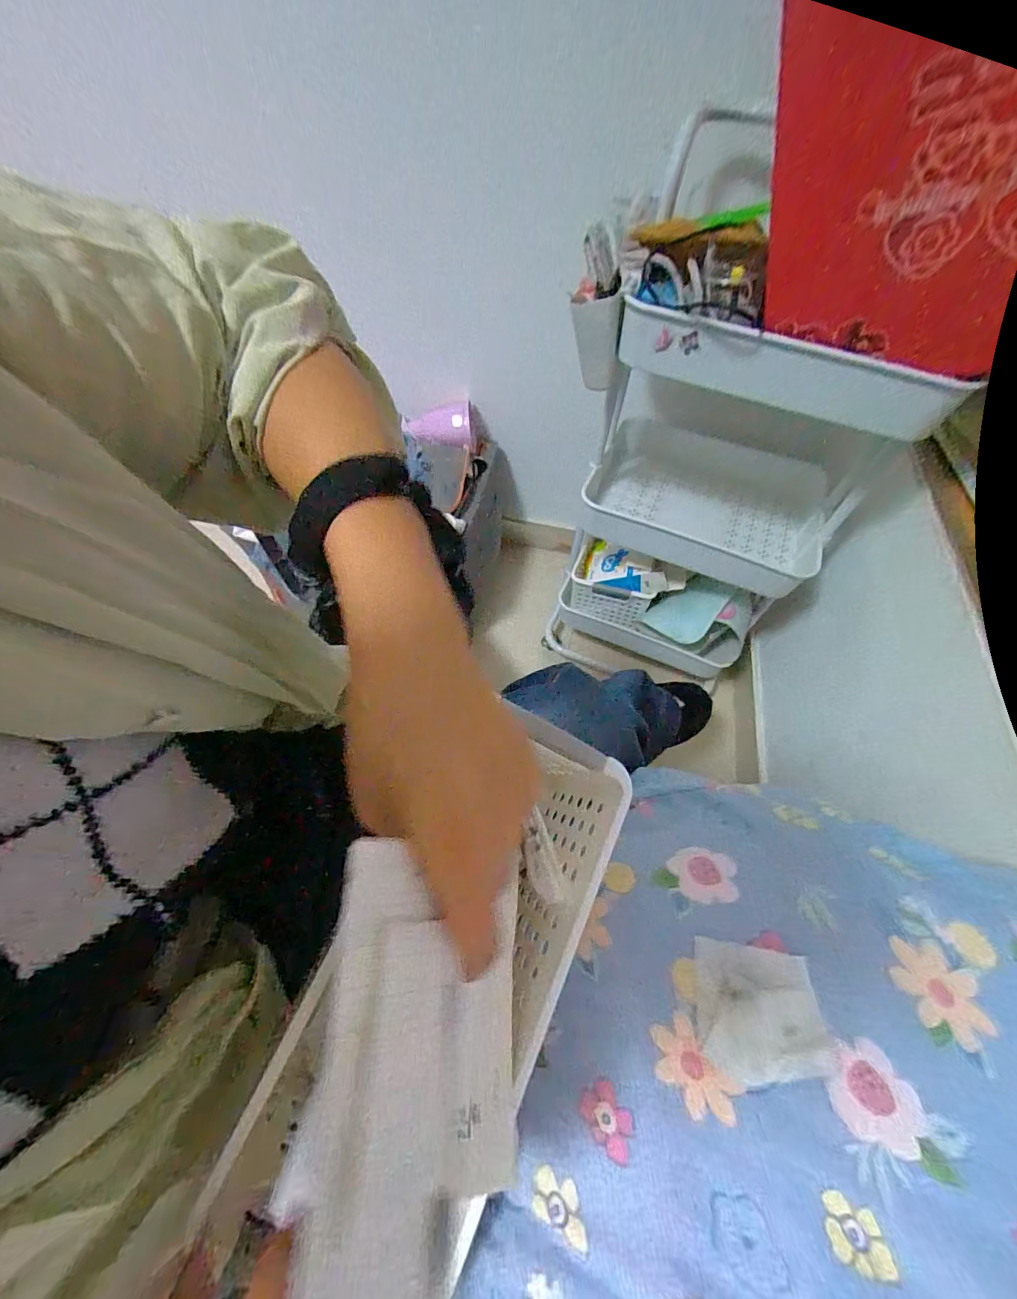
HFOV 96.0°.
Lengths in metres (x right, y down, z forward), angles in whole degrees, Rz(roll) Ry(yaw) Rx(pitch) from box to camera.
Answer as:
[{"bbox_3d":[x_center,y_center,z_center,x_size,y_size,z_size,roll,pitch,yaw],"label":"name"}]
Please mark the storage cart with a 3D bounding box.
[{"bbox_3d":[0.351,-0.293,0.877,0.482,0.736,0.358,22,60,12],"label":"storage cart"}]

